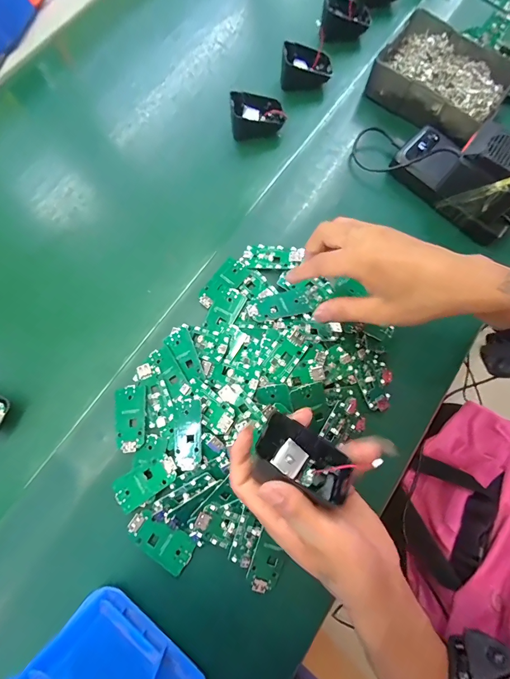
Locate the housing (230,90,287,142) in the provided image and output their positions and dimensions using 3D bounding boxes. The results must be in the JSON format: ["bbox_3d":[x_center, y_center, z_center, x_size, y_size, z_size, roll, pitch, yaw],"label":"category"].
[{"bbox_3d":[0.004,-0.283,0.425,0.066,0.046,0.044,-2,75,-1],"label":"housing"}]

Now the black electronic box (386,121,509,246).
[{"bbox_3d":[0.243,-0.195,0.378,0.149,0.092,0.072,39,78,9],"label":"black electronic box"}]

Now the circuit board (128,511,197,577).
[{"bbox_3d":[-0.087,0.185,0.305,0.063,0.007,0.032,33,77,8],"label":"circuit board"}]

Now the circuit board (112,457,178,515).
[{"bbox_3d":[-0.102,0.133,0.310,0.062,0.005,0.031,-33,82,2],"label":"circuit board"}]

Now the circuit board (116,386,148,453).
[{"bbox_3d":[-0.122,0.078,0.329,0.030,0.005,0.062,-7,75,-2],"label":"circuit board"}]

